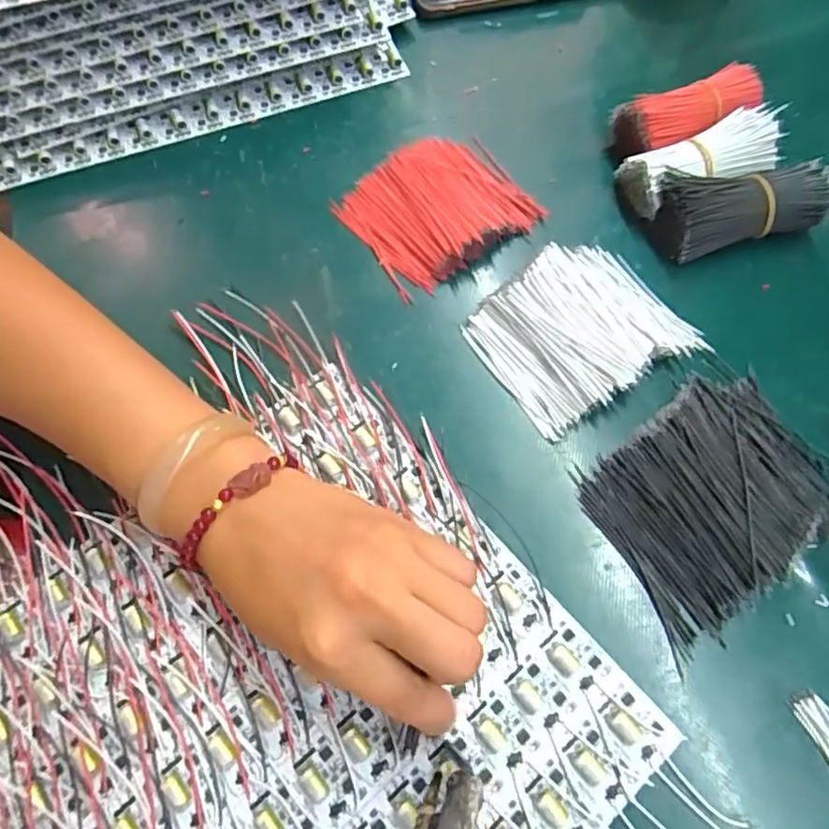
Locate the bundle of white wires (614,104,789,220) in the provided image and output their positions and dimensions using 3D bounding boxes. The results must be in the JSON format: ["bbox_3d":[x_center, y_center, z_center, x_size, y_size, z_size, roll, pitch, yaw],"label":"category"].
[{"bbox_3d":[0.172,-0.152,0.364,0.089,0.036,0.041,-17,66,-6],"label":"bundle of white wires"}]

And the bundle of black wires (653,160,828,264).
[{"bbox_3d":[0.189,-0.124,0.351,0.088,0.035,0.045,-12,67,-4],"label":"bundle of black wires"}]

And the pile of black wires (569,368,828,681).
[{"bbox_3d":[0.145,0.039,0.292,0.118,0.016,0.092,-33,70,-12],"label":"pile of black wires"}]

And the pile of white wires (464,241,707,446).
[{"bbox_3d":[0.091,-0.049,0.332,0.105,0.020,0.087,-30,69,-11],"label":"pile of white wires"}]

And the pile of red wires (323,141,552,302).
[{"bbox_3d":[0.014,-0.130,0.371,0.102,0.019,0.086,-34,70,-12],"label":"pile of red wires"}]

